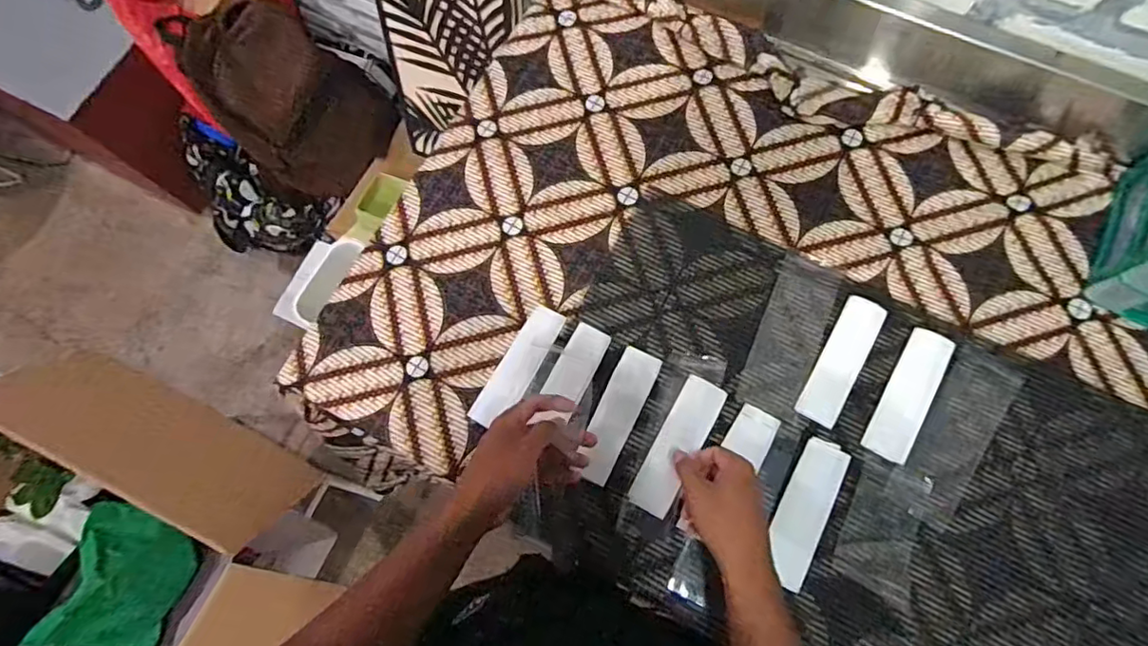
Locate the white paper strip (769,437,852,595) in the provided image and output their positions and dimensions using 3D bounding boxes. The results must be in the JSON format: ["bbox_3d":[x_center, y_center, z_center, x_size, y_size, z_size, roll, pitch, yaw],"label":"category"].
[{"bbox_3d":[0.244,0.198,0.615,0.048,0.007,0.151,25,77,17],"label":"white paper strip"}]

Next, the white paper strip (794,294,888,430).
[{"bbox_3d":[0.307,0.042,0.668,0.045,0.015,0.161,29,75,10],"label":"white paper strip"}]

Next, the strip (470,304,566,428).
[{"bbox_3d":[-0.064,0.051,0.681,0.046,0.004,0.153,26,75,16],"label":"strip"}]

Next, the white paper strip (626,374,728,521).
[{"bbox_3d":[0.113,0.134,0.639,0.046,0.010,0.153,26,81,19],"label":"white paper strip"}]

